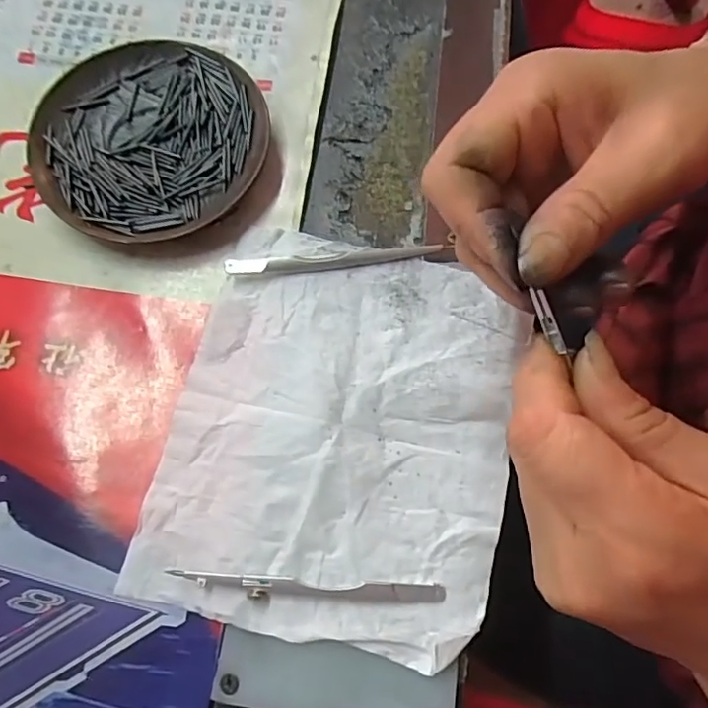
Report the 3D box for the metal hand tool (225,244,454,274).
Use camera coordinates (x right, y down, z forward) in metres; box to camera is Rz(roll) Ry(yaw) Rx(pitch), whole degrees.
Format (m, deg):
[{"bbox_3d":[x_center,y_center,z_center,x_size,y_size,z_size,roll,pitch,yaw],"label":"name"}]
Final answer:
[{"bbox_3d":[-0.008,-0.045,0.272,0.106,0.009,0.009,-4,73,-2],"label":"metal hand tool"}]

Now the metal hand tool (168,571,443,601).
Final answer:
[{"bbox_3d":[-0.018,0.094,0.228,0.108,0.004,0.008,3,73,1],"label":"metal hand tool"}]

